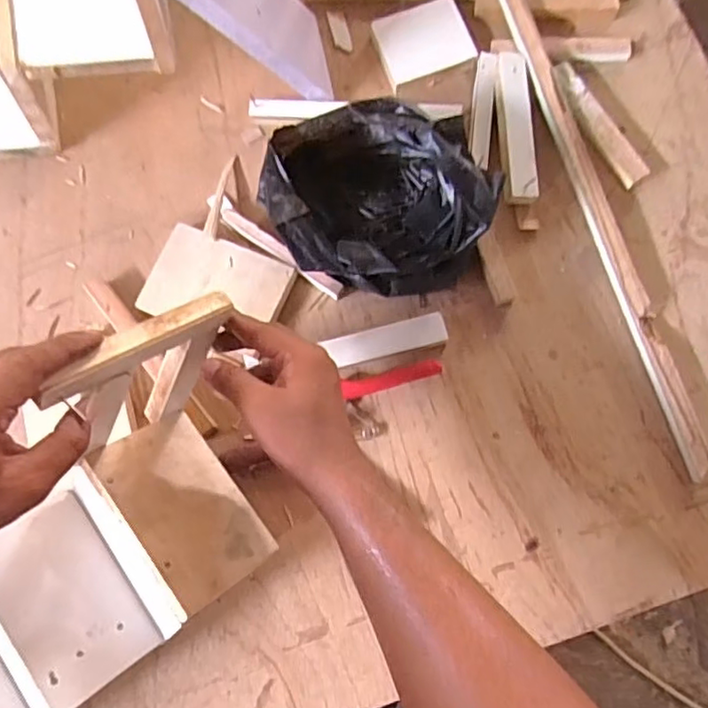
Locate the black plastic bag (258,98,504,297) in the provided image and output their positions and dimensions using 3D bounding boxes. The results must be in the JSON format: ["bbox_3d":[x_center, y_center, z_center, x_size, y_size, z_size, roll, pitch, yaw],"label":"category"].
[{"bbox_3d":[0.012,-0.140,0.552,0.203,0.108,0.157,39,83,10],"label":"black plastic bag"}]

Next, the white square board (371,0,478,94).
[{"bbox_3d":[0.069,-0.320,0.630,0.089,0.010,0.078,-21,77,-1],"label":"white square board"}]

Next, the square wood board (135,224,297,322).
[{"bbox_3d":[-0.130,-0.063,0.591,0.130,0.019,0.088,21,80,8],"label":"square wood board"}]

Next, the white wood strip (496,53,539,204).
[{"bbox_3d":[0.156,-0.218,0.596,0.030,0.018,0.146,-4,77,2],"label":"white wood strip"}]

